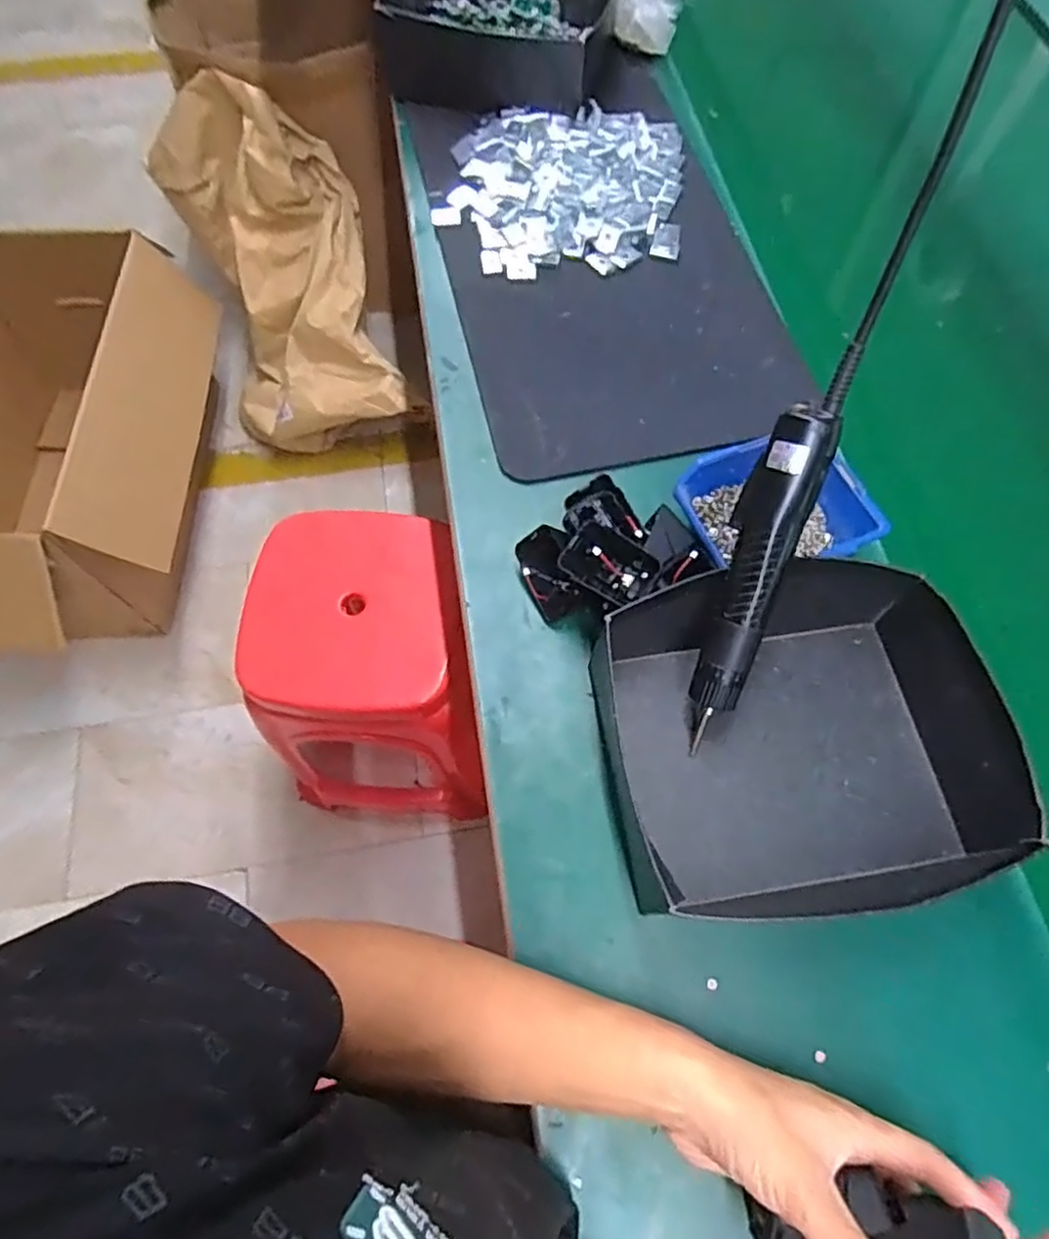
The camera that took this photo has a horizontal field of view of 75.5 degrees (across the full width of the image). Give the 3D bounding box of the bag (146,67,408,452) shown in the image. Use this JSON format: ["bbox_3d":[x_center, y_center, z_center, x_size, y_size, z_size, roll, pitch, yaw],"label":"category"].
[{"bbox_3d":[-0.470,-0.632,1.354,0.344,0.531,0.502,-16,67,-6],"label":"bag"}]

